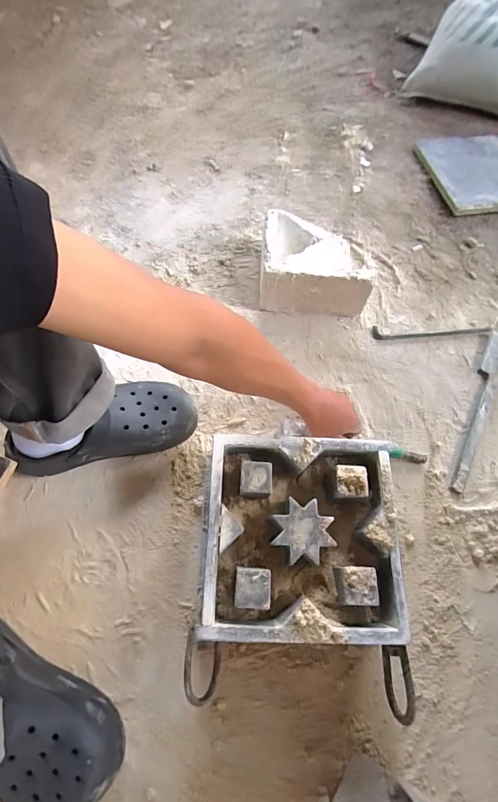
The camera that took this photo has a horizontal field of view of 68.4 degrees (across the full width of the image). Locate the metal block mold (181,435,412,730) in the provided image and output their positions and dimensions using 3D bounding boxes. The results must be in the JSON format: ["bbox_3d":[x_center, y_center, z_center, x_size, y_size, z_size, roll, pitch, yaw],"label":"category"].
[{"bbox_3d":[0.060,0.190,0.449,0.231,0.066,0.280,2,67,-2],"label":"metal block mold"}]

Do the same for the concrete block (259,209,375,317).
[{"bbox_3d":[0.127,-0.267,0.703,0.198,0.100,0.180,8,67,0],"label":"concrete block"}]

